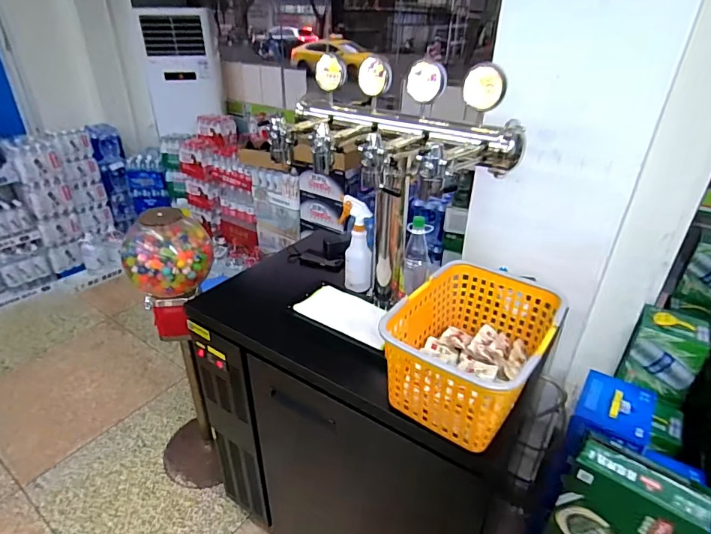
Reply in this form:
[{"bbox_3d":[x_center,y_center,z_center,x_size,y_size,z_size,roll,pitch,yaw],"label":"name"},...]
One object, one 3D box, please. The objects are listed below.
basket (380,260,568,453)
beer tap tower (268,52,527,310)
[{"bbox_3d":[0.255,0.174,0.951,0.286,0.186,0.370,22,37,31],"label":"basket"},{"bbox_3d":[0.064,-0.172,1.082,0.582,0.590,0.277,22,36,30],"label":"beer tap tower"}]

